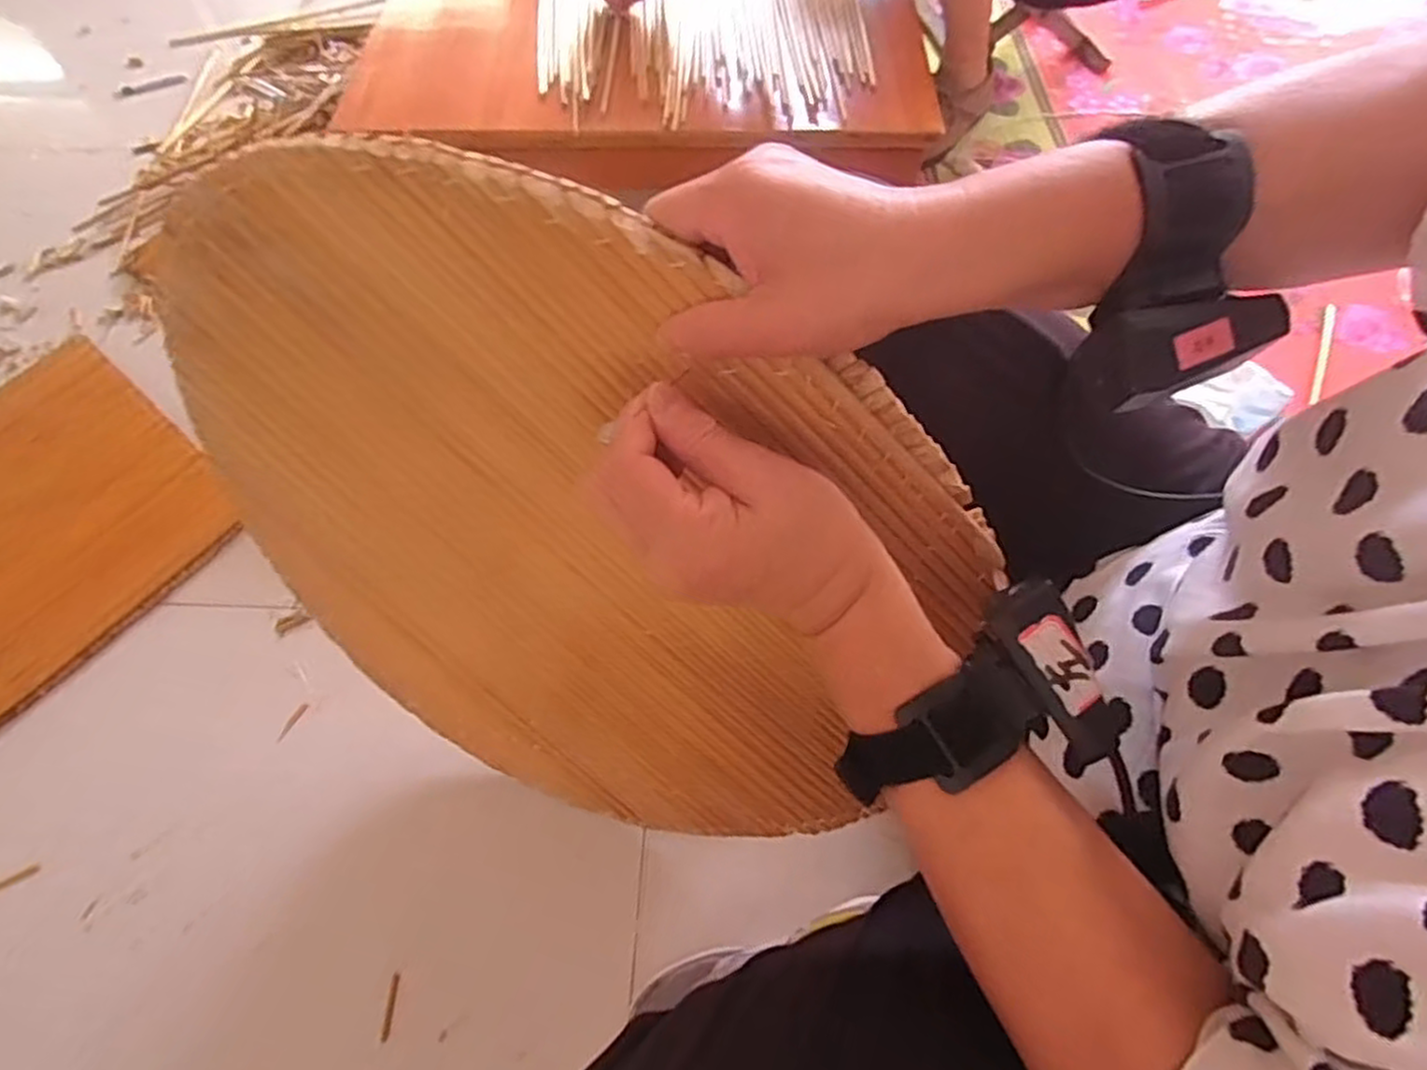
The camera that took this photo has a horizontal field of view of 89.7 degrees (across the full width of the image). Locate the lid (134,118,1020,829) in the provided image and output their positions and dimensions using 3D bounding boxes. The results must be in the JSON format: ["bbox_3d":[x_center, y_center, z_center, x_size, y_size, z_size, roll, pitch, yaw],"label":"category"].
[{"bbox_3d":[-0.131,0.028,0.480,0.515,0.543,0.022,20,46,9],"label":"lid"}]

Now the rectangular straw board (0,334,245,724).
[{"bbox_3d":[-0.835,-0.002,0.851,0.424,0.018,0.418,38,68,19],"label":"rectangular straw board"}]

